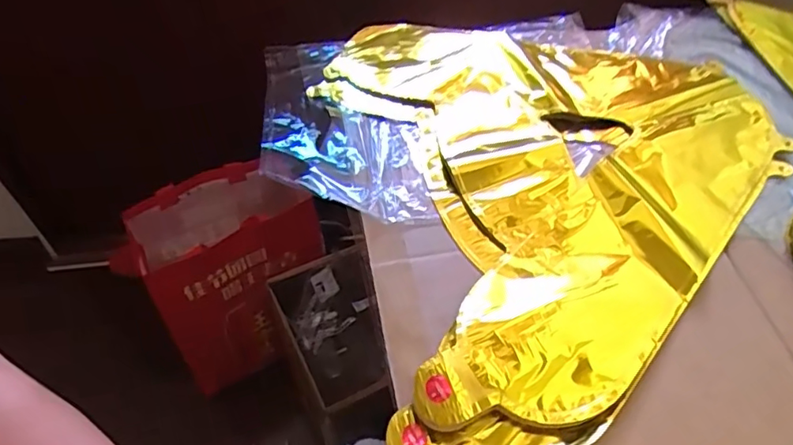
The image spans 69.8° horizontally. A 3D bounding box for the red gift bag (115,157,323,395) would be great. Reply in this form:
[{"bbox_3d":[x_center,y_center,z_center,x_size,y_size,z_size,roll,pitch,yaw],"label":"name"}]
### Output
[{"bbox_3d":[-0.277,0.094,1.013,0.265,0.359,0.191,-19,55,-16],"label":"red gift bag"}]

